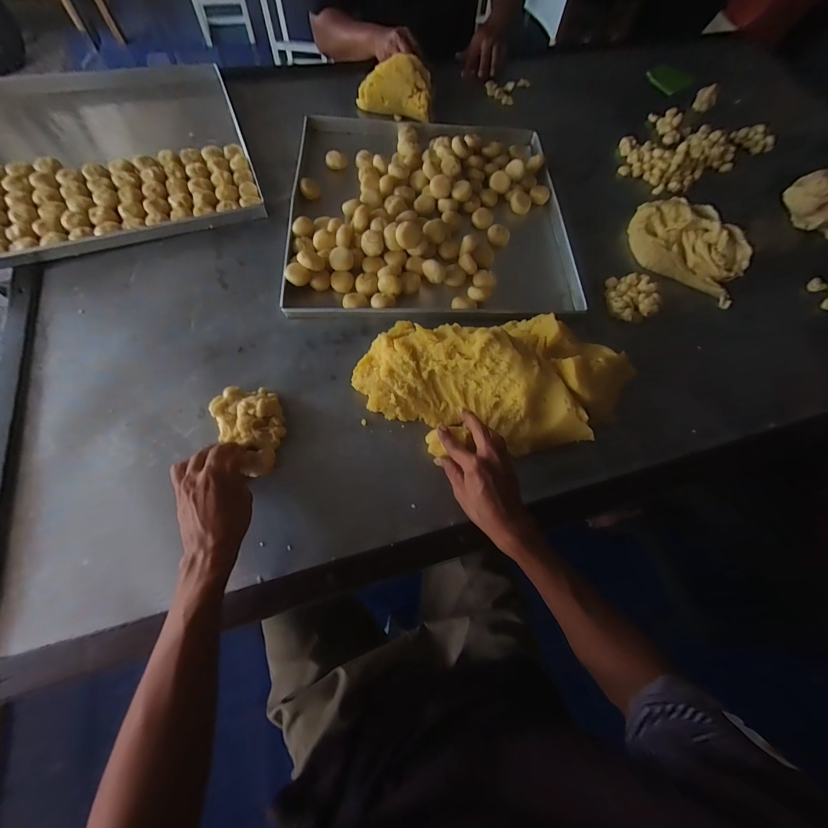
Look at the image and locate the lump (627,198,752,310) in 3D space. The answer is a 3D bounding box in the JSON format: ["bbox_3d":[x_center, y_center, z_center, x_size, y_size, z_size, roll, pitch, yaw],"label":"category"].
[{"bbox_3d":[0.548,-0.339,0.697,0.244,0.072,0.151,38,69,12],"label":"lump"}]

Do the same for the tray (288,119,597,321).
[{"bbox_3d":[0.035,-0.408,0.681,0.521,0.057,0.525,1,66,-3],"label":"tray"}]

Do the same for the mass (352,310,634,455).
[{"bbox_3d":[0.119,-0.051,0.510,0.398,0.090,0.207,-7,67,-7],"label":"mass"}]

